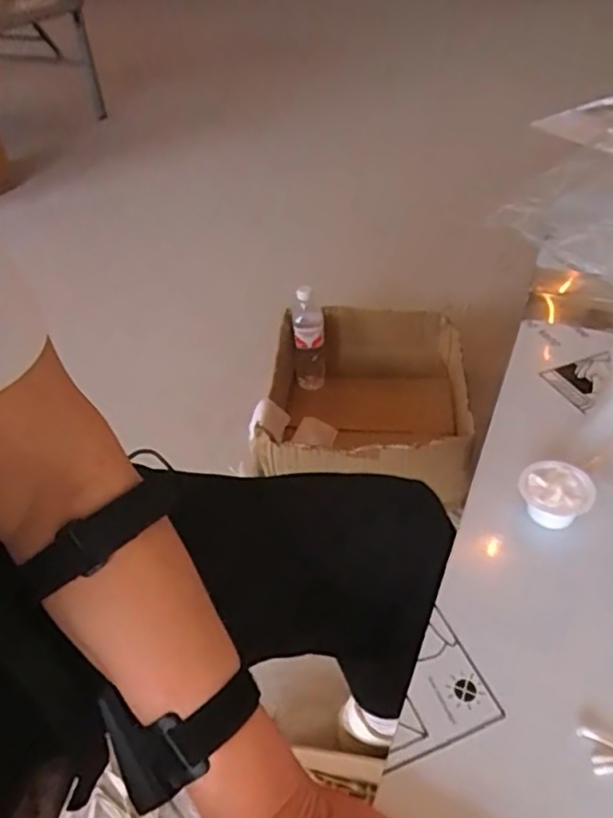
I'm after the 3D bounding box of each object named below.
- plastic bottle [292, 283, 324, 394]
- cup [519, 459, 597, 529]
[{"bbox_3d":[0.003,-0.132,1.287,0.067,0.217,0.084,-4,42,2],"label":"plastic bottle"},{"bbox_3d":[0.194,0.068,0.485,0.052,0.031,0.050,-3,42,3],"label":"cup"}]

